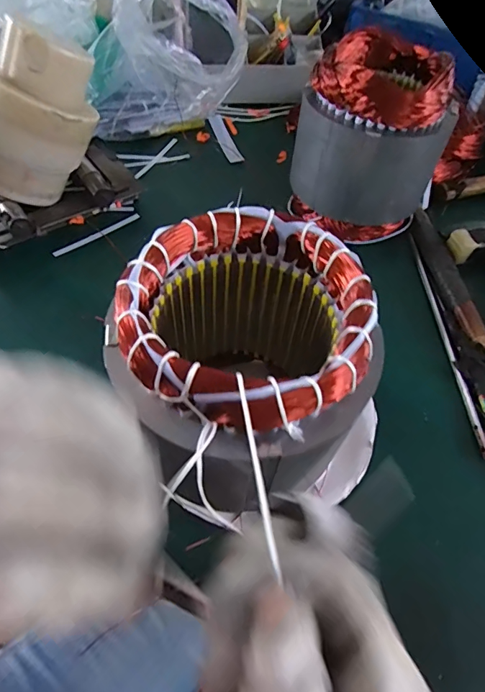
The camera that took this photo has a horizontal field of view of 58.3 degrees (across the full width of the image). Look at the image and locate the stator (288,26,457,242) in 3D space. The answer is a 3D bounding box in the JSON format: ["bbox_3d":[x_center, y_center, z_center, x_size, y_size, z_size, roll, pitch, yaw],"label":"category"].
[{"bbox_3d":[0.143,-0.223,0.487,0.146,0.175,0.140,2,56,-3],"label":"stator"}]

